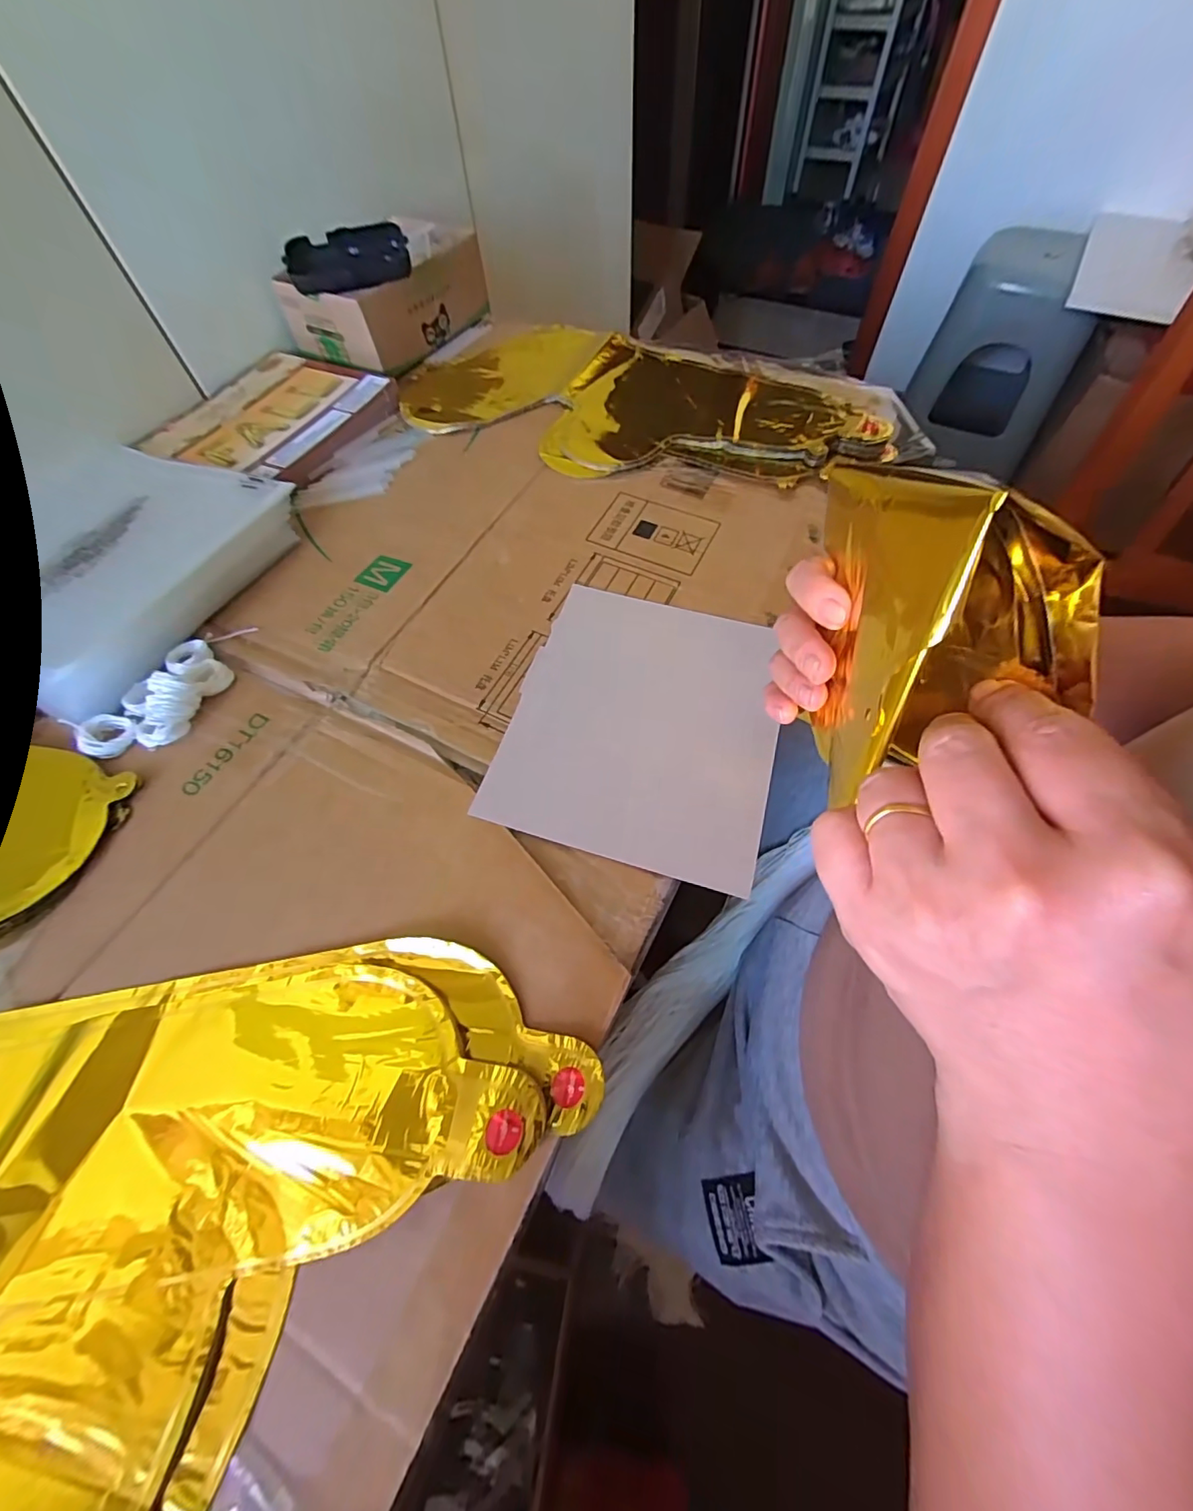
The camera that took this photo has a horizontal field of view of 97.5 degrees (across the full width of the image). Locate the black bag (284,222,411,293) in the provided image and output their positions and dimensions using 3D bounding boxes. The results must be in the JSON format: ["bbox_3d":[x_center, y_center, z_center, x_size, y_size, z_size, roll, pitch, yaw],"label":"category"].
[{"bbox_3d":[-0.231,-0.464,0.489,0.107,0.028,0.048,-14,63,-6],"label":"black bag"}]

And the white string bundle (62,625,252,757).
[{"bbox_3d":[-0.281,-0.048,0.344,0.057,0.022,0.117,24,65,14],"label":"white string bundle"}]

